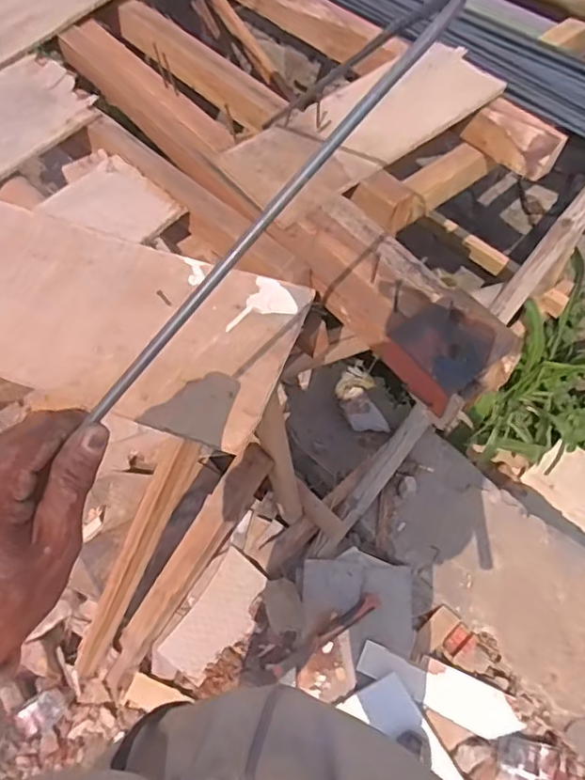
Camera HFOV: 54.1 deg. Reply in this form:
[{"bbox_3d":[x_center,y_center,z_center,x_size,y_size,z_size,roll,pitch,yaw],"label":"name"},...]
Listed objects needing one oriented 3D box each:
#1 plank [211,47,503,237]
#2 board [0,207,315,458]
[{"bbox_3d":[0.089,-0.338,0.729,0.361,0.020,0.148,-36,65,-15],"label":"plank"},{"bbox_3d":[-0.428,-0.152,0.665,0.899,0.017,0.202,18,64,13],"label":"board"}]

